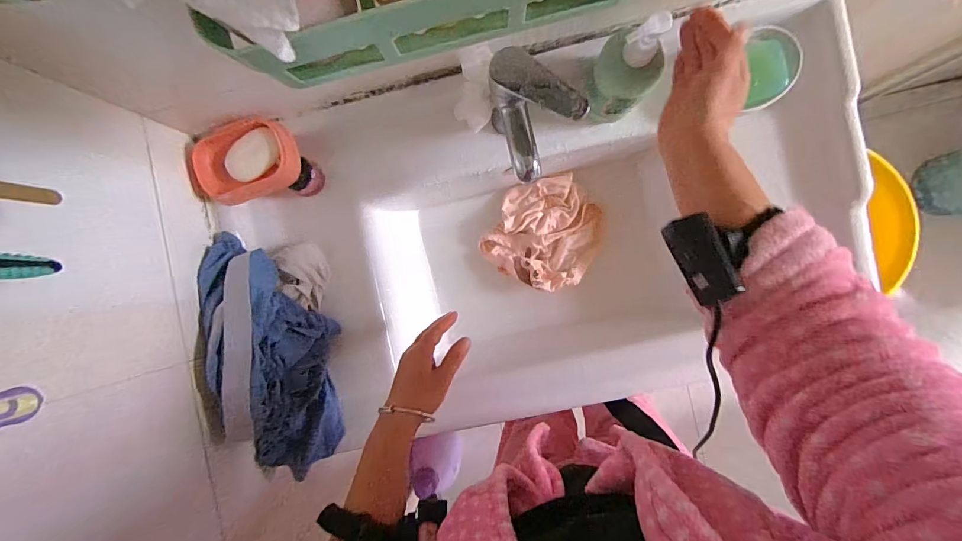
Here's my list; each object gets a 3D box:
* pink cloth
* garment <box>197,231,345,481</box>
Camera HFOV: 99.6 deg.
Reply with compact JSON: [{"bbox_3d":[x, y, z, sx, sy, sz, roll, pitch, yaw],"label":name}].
[{"bbox_3d":[0.104,-0.063,0.644,0.165,0.033,0.173,26,92,3],"label":"pink cloth"},{"bbox_3d":[-0.266,0.108,0.520,0.122,0.114,0.323,-11,90,4],"label":"garment"}]

